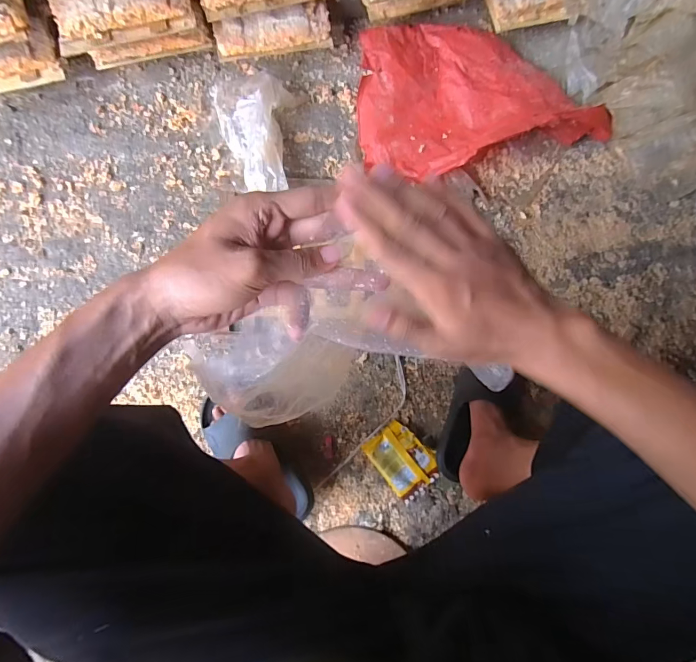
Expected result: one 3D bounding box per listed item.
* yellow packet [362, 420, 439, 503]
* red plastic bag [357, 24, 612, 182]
[{"bbox_3d":[0.109,0.253,0.762,0.101,0.010,0.141,-40,90,-4],"label":"yellow packet"},{"bbox_3d":[0.251,-0.480,0.769,0.471,0.083,0.306,-12,88,-3],"label":"red plastic bag"}]

